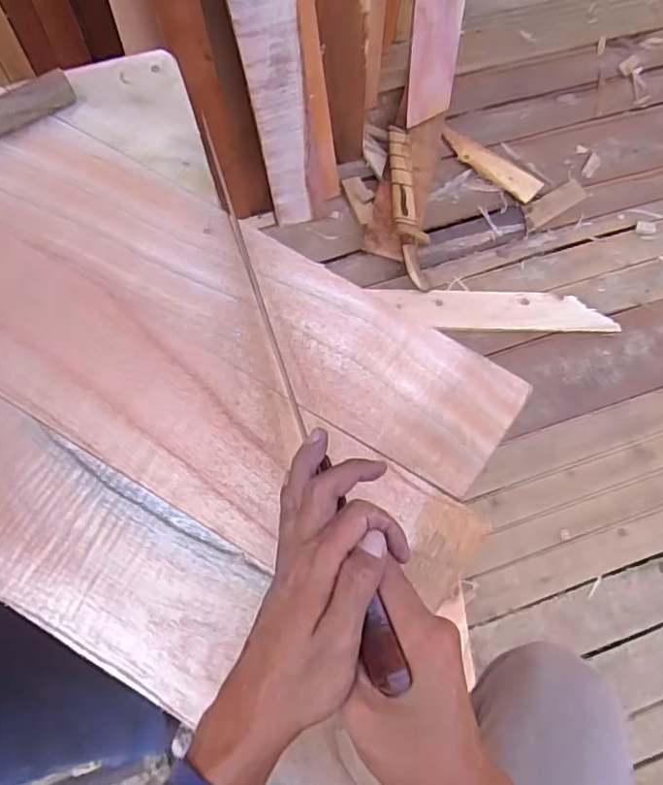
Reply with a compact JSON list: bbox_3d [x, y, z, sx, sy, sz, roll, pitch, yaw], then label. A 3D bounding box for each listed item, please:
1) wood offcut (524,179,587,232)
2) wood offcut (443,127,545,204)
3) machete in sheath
[{"bbox_3d":[0.563,-0.478,1.451,0.189,0.015,0.063,-31,76,-12],"label":"wood offcut"},{"bbox_3d":[0.408,-0.595,1.486,0.289,0.019,0.074,40,75,9],"label":"wood offcut"},{"bbox_3d":[0.187,-0.465,1.403,0.071,0.033,0.462,-1,73,-3],"label":"machete in sheath"}]

